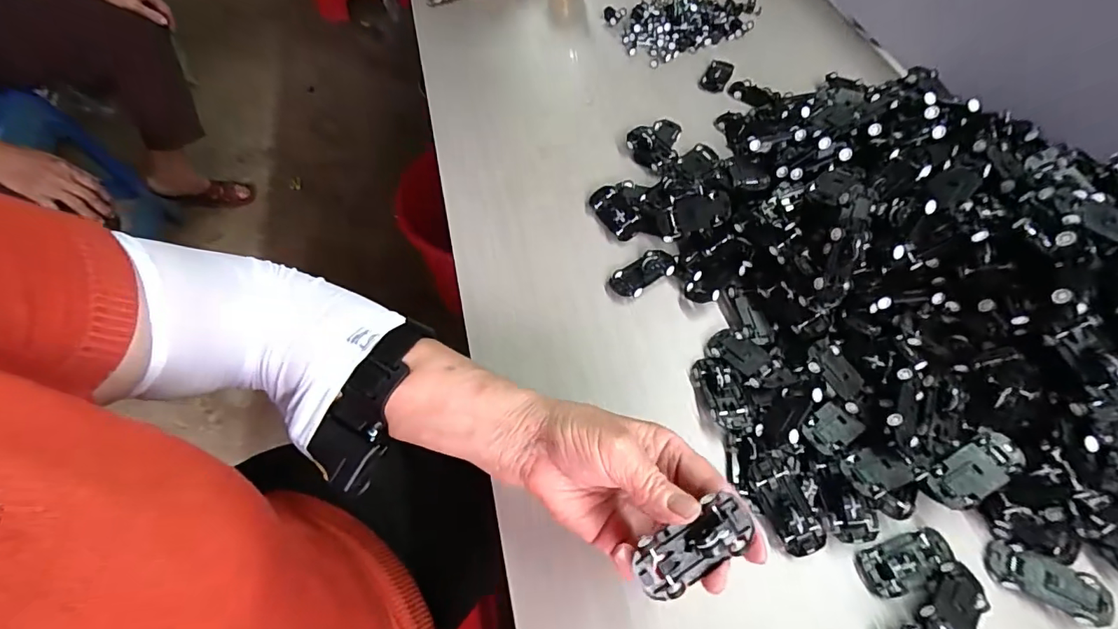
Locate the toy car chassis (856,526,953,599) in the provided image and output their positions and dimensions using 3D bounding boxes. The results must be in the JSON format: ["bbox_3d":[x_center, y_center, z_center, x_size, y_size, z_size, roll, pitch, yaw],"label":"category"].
[{"bbox_3d":[0.236,0.167,0.331,0.066,0.014,0.030,-13,60,-10],"label":"toy car chassis"}]

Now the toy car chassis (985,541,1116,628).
[{"bbox_3d":[0.324,0.177,0.327,0.066,0.009,0.029,21,59,25],"label":"toy car chassis"}]

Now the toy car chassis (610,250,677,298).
[{"bbox_3d":[0.077,-0.038,0.446,0.064,0.012,0.031,-28,64,-18],"label":"toy car chassis"}]

